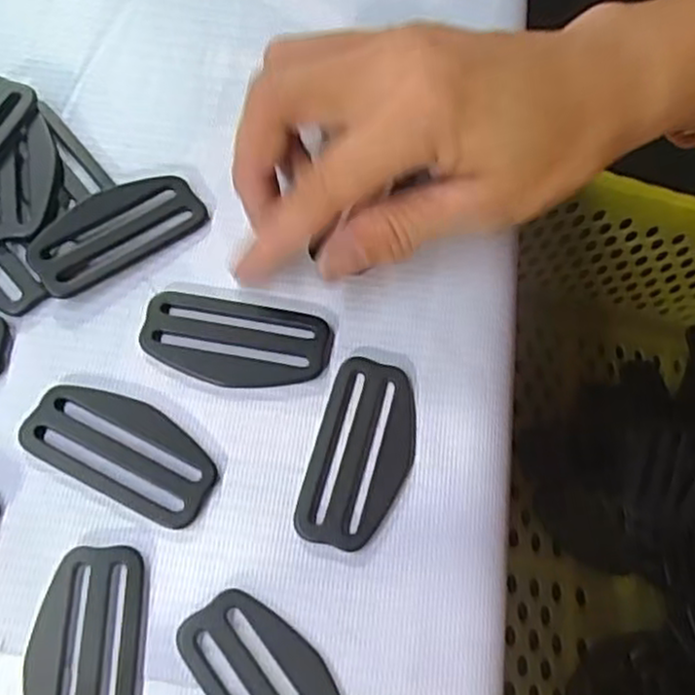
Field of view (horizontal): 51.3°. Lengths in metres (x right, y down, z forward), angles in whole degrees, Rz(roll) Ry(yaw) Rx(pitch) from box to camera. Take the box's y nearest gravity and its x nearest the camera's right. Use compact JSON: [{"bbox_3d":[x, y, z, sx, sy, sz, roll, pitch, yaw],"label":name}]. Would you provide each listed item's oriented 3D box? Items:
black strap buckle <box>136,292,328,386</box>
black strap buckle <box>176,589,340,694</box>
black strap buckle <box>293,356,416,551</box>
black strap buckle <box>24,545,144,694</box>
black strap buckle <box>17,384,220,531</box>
[{"bbox_3d":[-0.036,-0.003,0.234,0.060,0.004,0.030,6,66,-1],"label":"black strap buckle"},{"bbox_3d":[-0.019,0.093,0.193,0.029,0.004,0.059,-36,73,-17],"label":"black strap buckle"},{"bbox_3d":[0.005,0.032,0.222,0.029,0.004,0.059,16,66,3],"label":"black strap buckle"},{"bbox_3d":[-0.070,0.084,0.193,0.029,0.004,0.059,-1,67,-4],"label":"black strap buckle"},{"bbox_3d":[-0.067,0.030,0.217,0.058,0.004,0.030,26,67,8],"label":"black strap buckle"}]

